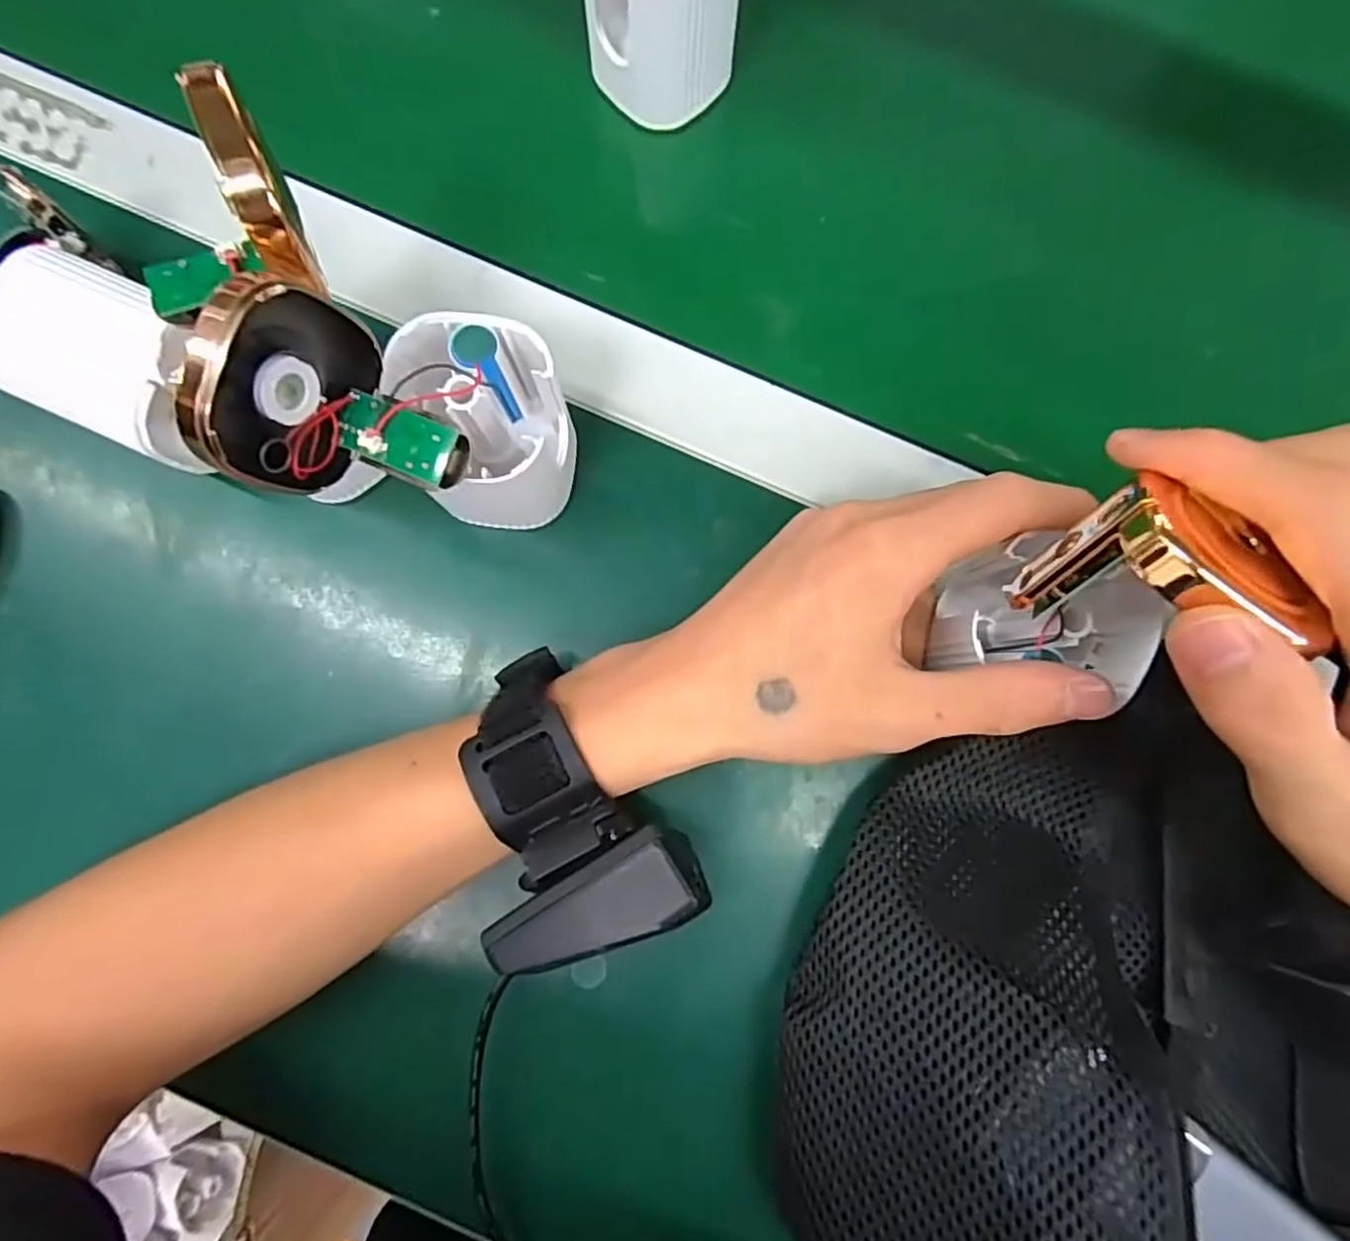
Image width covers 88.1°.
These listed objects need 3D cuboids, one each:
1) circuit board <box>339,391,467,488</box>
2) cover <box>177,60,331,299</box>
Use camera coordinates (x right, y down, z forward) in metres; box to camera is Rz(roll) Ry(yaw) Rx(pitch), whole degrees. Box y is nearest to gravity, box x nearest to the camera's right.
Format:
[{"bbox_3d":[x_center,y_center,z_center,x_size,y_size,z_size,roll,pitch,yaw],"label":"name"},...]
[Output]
[{"bbox_3d":[-0.082,-0.054,0.210,0.039,0.009,0.022,23,84,3],"label":"circuit board"},{"bbox_3d":[-0.109,-0.116,0.186,0.013,0.041,0.047,-18,84,-1],"label":"cover"}]

